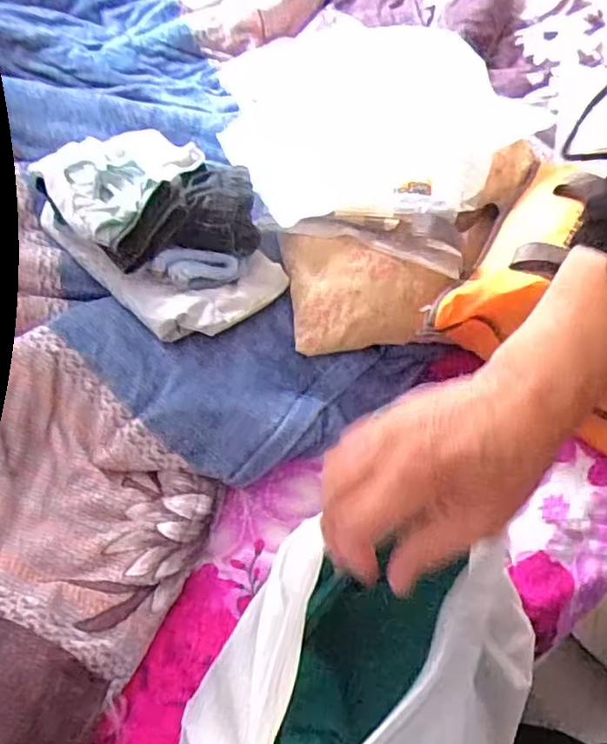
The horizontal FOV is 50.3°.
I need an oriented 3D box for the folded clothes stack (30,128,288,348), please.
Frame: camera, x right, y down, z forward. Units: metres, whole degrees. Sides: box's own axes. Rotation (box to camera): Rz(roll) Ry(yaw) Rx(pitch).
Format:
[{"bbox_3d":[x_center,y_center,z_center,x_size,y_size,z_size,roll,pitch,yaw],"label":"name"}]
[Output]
[{"bbox_3d":[-0.172,-0.193,0.779,0.195,0.100,0.333,-34,65,-20],"label":"folded clothes stack"}]

